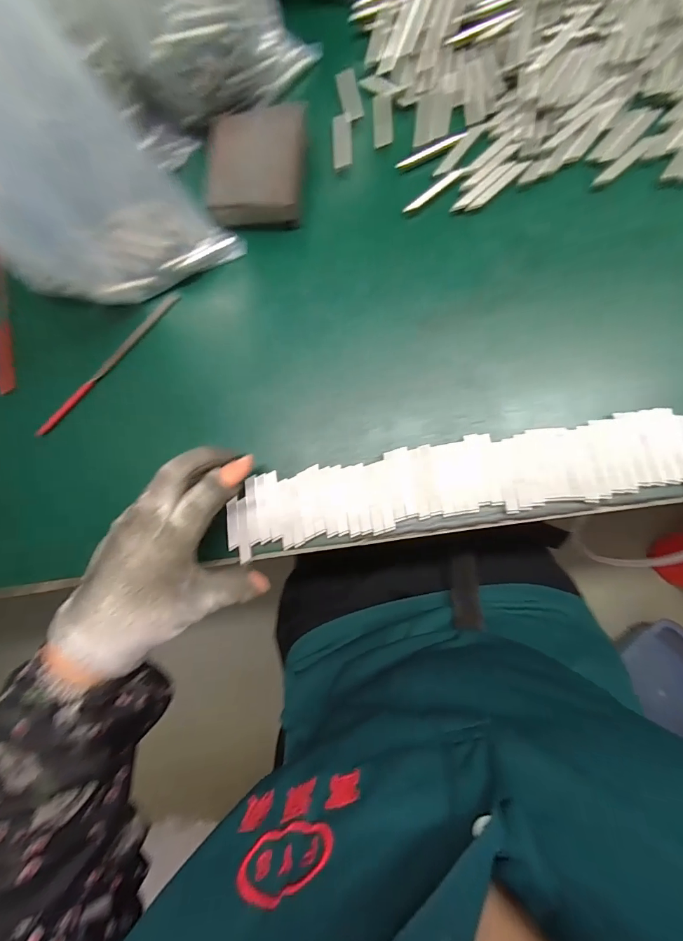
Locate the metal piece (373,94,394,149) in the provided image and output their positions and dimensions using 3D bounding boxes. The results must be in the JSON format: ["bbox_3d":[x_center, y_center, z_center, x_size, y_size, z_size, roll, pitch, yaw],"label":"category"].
[{"bbox_3d":[0.033,-0.277,0.309,0.015,0.004,0.044,-2,85,9],"label":"metal piece"}]

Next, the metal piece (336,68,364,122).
[{"bbox_3d":[0.007,-0.306,0.318,0.016,0.004,0.048,-12,84,8],"label":"metal piece"}]

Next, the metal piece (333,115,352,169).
[{"bbox_3d":[0.001,-0.264,0.312,0.015,0.004,0.045,-2,85,9],"label":"metal piece"}]

